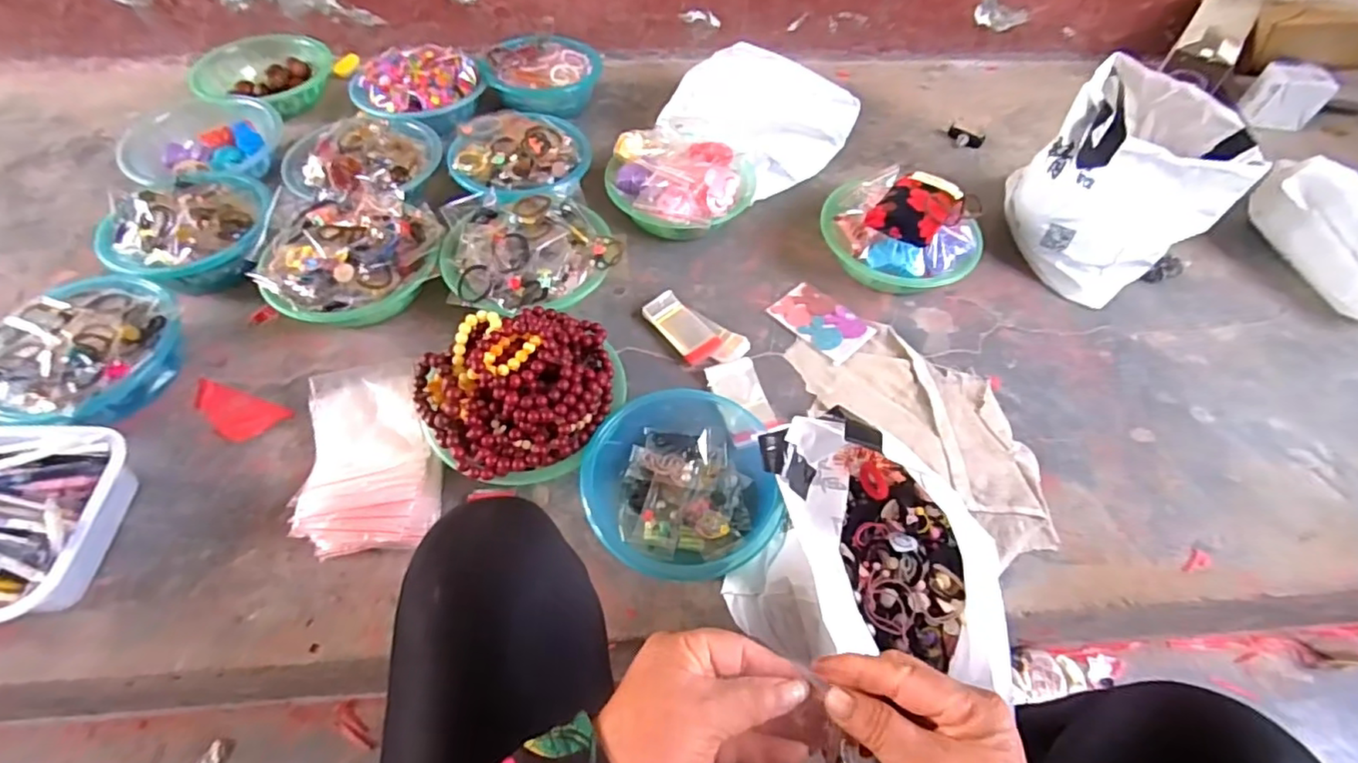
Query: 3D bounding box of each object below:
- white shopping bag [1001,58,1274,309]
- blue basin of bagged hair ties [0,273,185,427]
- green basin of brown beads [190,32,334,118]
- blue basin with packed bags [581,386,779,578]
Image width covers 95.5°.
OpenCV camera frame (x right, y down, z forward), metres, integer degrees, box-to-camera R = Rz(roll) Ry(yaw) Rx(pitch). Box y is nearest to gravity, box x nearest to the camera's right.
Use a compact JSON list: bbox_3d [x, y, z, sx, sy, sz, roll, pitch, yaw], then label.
[{"bbox_3d":[0.707,-0.315,0.957,0.302,0.251,0.222,-24,60,-19],"label":"white shopping bag"},{"bbox_3d":[-0.746,-0.031,0.780,0.195,0.102,0.216,23,57,14],"label":"blue basin of bagged hair ties"},{"bbox_3d":[-0.793,-0.579,1.171,0.225,0.062,0.267,-3,54,-4],"label":"green basin of brown beads"},{"bbox_3d":[0.010,0.114,0.725,0.229,0.076,0.222,2,55,-2],"label":"blue basin with packed bags"}]

